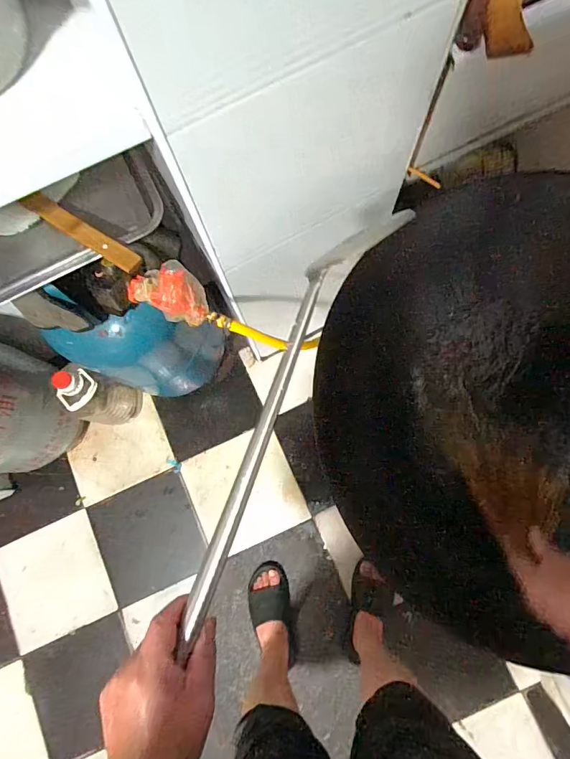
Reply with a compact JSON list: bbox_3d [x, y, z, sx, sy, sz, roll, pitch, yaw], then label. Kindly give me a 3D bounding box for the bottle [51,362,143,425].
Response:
[{"bbox_3d":[-0.522,0.055,1.202,0.149,0.315,0.122,8,79,5],"label":"bottle"}]

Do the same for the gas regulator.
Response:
[{"bbox_3d":[-0.193,-0.148,0.705,0.141,0.067,0.077,22,80,7],"label":"gas regulator"}]

